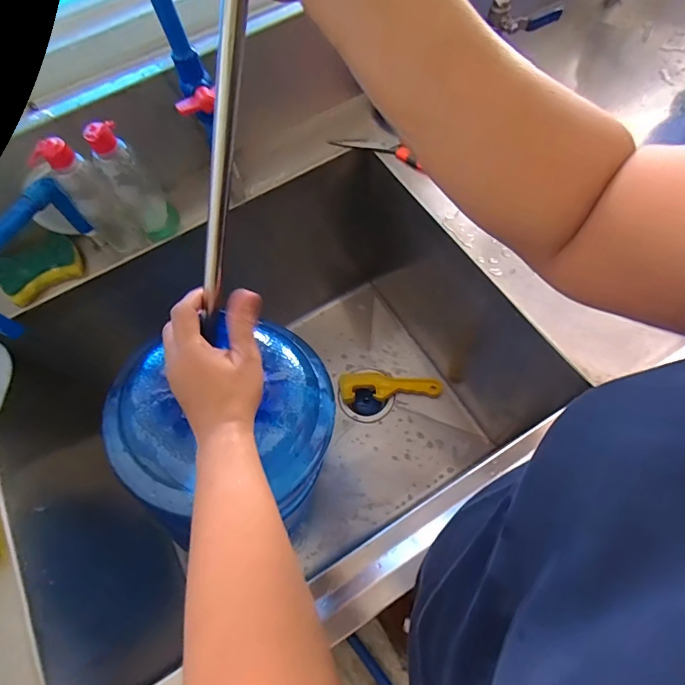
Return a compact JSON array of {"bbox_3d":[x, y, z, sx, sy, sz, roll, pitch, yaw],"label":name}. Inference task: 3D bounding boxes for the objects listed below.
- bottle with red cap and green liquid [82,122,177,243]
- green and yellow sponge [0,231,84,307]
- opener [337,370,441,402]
[{"bbox_3d":[-0.257,-0.199,0.524,0.053,0.157,0.062,-31,68,-10],"label":"bottle with red cap and green liquid"},{"bbox_3d":[-0.399,-0.102,0.560,0.100,0.021,0.073,-31,67,-10],"label":"green and yellow sponge"},{"bbox_3d":[0.096,0.083,0.865,0.202,0.027,0.060,-4,66,2],"label":"opener"}]

